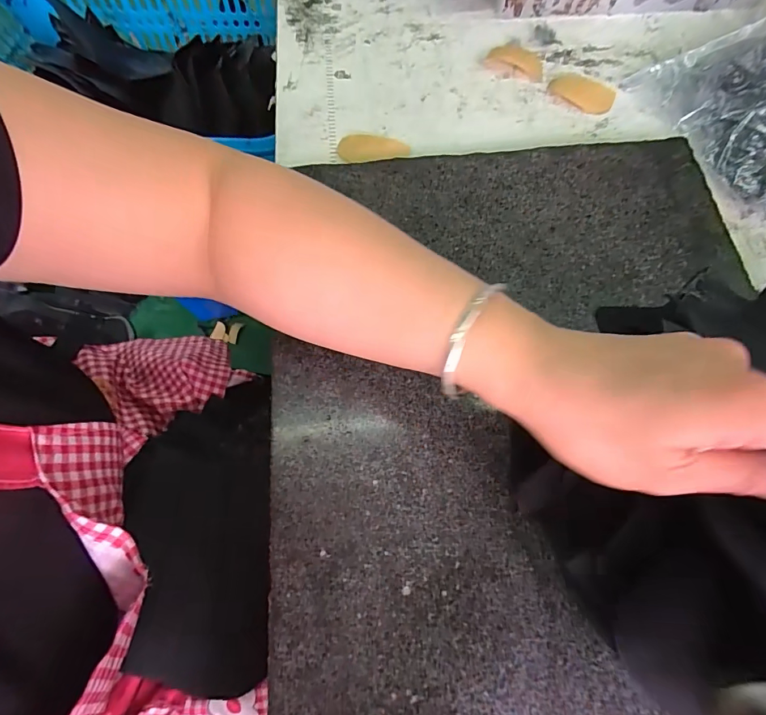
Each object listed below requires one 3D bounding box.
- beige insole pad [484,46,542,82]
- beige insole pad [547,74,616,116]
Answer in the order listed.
[{"bbox_3d":[0.137,-0.309,0.437,0.060,0.007,0.042,9,70,1],"label":"beige insole pad"},{"bbox_3d":[0.204,-0.272,0.429,0.063,0.005,0.045,28,72,8],"label":"beige insole pad"}]

